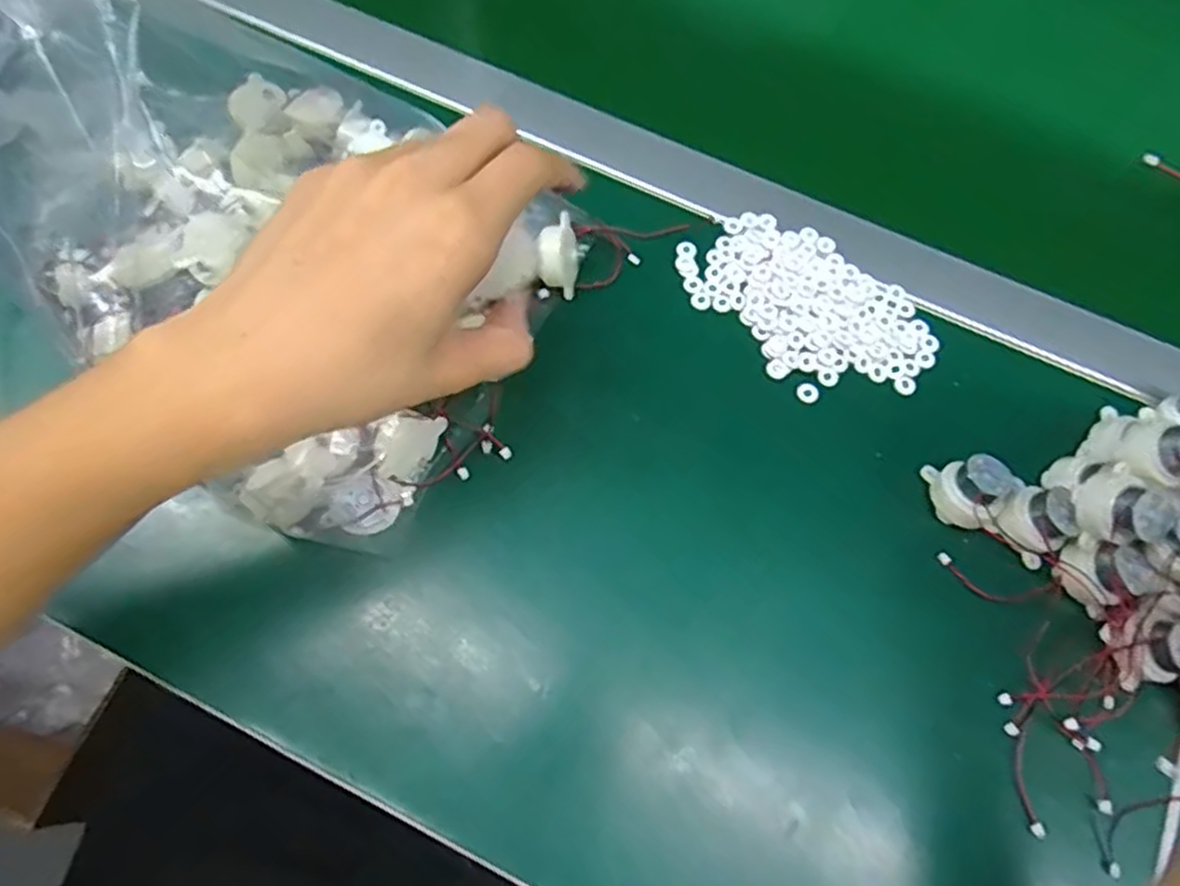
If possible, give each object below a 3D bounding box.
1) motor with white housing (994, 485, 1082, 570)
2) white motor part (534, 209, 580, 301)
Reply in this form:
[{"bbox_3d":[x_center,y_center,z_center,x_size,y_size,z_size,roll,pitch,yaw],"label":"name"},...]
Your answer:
[{"bbox_3d":[0.218,0.039,0.362,0.031,0.029,0.031,0,70,-1],"label":"motor with white housing"},{"bbox_3d":[-0.017,-0.100,0.397,0.021,0.026,0.035,8,70,2],"label":"white motor part"}]

